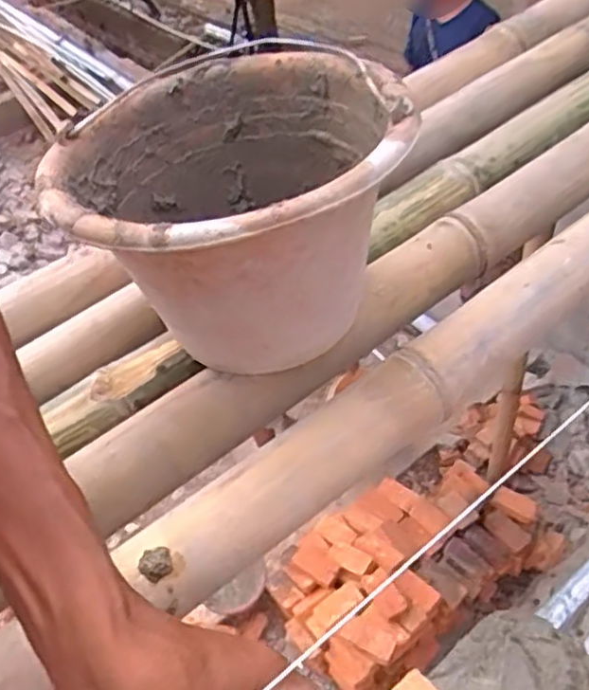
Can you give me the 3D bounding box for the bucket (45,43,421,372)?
[{"bbox_3d":[-0.047,-0.100,0.504,0.240,0.161,0.243,-3,47,3],"label":"bucket"}]

